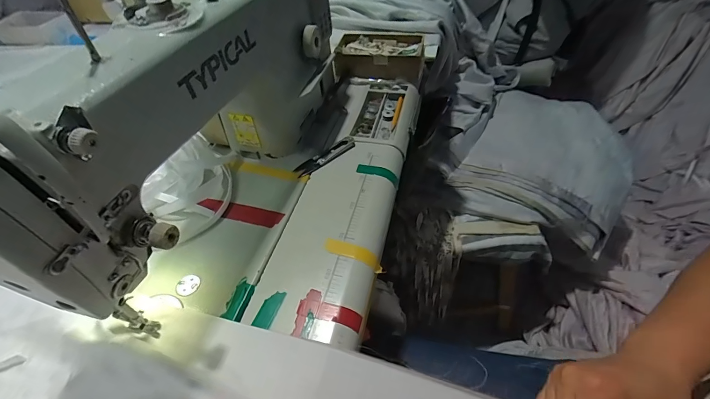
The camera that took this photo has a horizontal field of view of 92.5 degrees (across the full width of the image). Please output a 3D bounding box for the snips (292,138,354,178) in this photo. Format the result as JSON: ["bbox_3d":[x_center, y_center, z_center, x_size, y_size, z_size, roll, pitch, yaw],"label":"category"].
[{"bbox_3d":[-0.041,-0.063,0.491,0.100,0.008,0.027,-34,52,-23],"label":"snips"}]

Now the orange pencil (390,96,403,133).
[{"bbox_3d":[0.071,-0.147,0.575,0.009,0.006,0.104,7,48,13],"label":"orange pencil"}]

